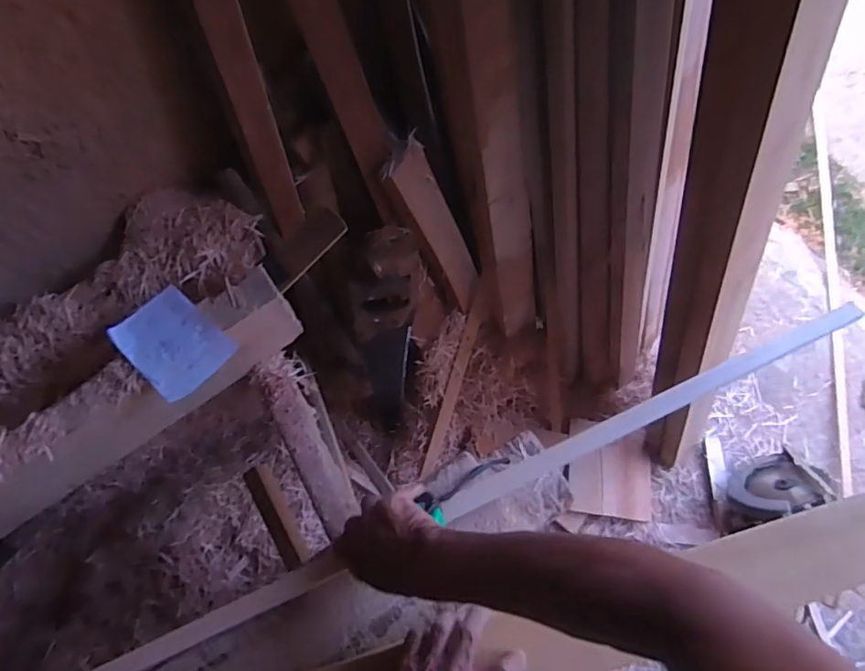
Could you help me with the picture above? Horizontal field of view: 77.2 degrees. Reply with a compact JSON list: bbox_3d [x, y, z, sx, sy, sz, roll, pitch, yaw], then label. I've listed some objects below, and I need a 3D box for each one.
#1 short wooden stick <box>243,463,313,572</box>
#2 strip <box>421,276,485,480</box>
[{"bbox_3d":[-0.240,0.279,0.841,0.039,0.023,0.165,-30,69,-10],"label":"short wooden stick"},{"bbox_3d":[0.047,0.111,1.217,0.030,0.022,0.479,19,109,10],"label":"strip"}]

